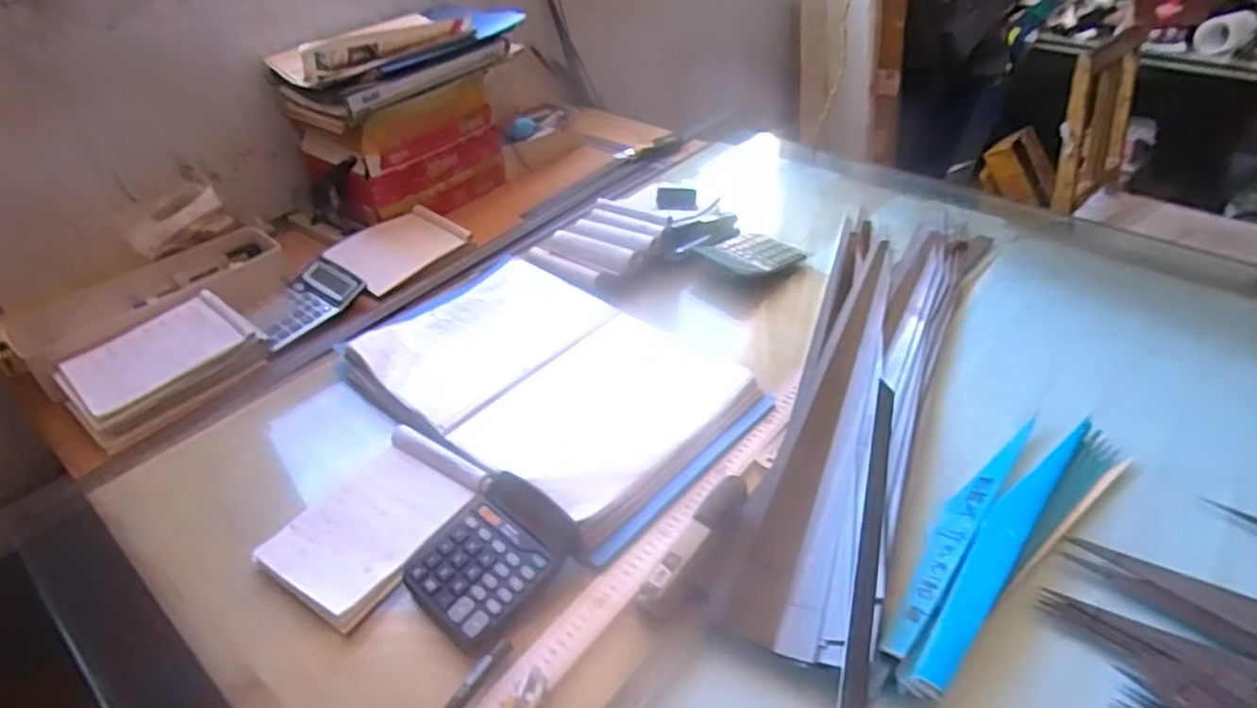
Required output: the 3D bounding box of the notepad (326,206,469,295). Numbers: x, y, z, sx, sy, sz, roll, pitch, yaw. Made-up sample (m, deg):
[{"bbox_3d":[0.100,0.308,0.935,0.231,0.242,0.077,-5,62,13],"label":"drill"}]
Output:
[{"bbox_3d":[-0.371,-0.177,1.132,0.142,0.024,0.205,22,44,27],"label":"notepad"}]

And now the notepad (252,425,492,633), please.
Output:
[{"bbox_3d":[-0.255,0.164,0.710,0.145,0.029,0.195,22,45,27],"label":"notepad"}]

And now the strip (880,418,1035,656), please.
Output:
[{"bbox_3d":[0.323,0.158,0.684,0.036,0.019,0.342,27,47,31],"label":"strip"}]

